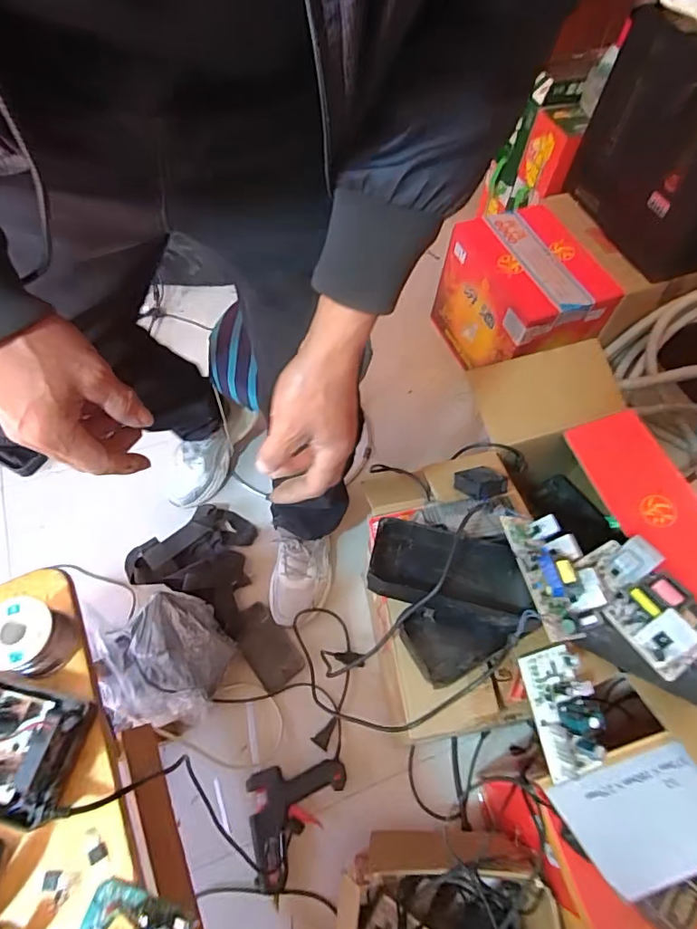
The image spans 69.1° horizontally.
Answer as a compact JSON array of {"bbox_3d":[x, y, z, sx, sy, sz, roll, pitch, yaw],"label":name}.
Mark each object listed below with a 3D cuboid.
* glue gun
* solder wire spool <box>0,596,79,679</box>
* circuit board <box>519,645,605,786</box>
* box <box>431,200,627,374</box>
[{"bbox_3d":[-0.076,0.572,0.806,0.156,0.030,0.165,-8,61,-8],"label":"glue gun"},{"bbox_3d":[-0.252,0.138,0.400,0.056,0.054,0.050,22,62,9],"label":"solder wire spool"},{"bbox_3d":[0.271,0.304,0.627,0.071,0.030,0.145,-9,61,-8],"label":"circuit board"},{"bbox_3d":[0.408,-0.376,1.199,0.246,0.261,0.292,-19,63,-13],"label":"box"}]

